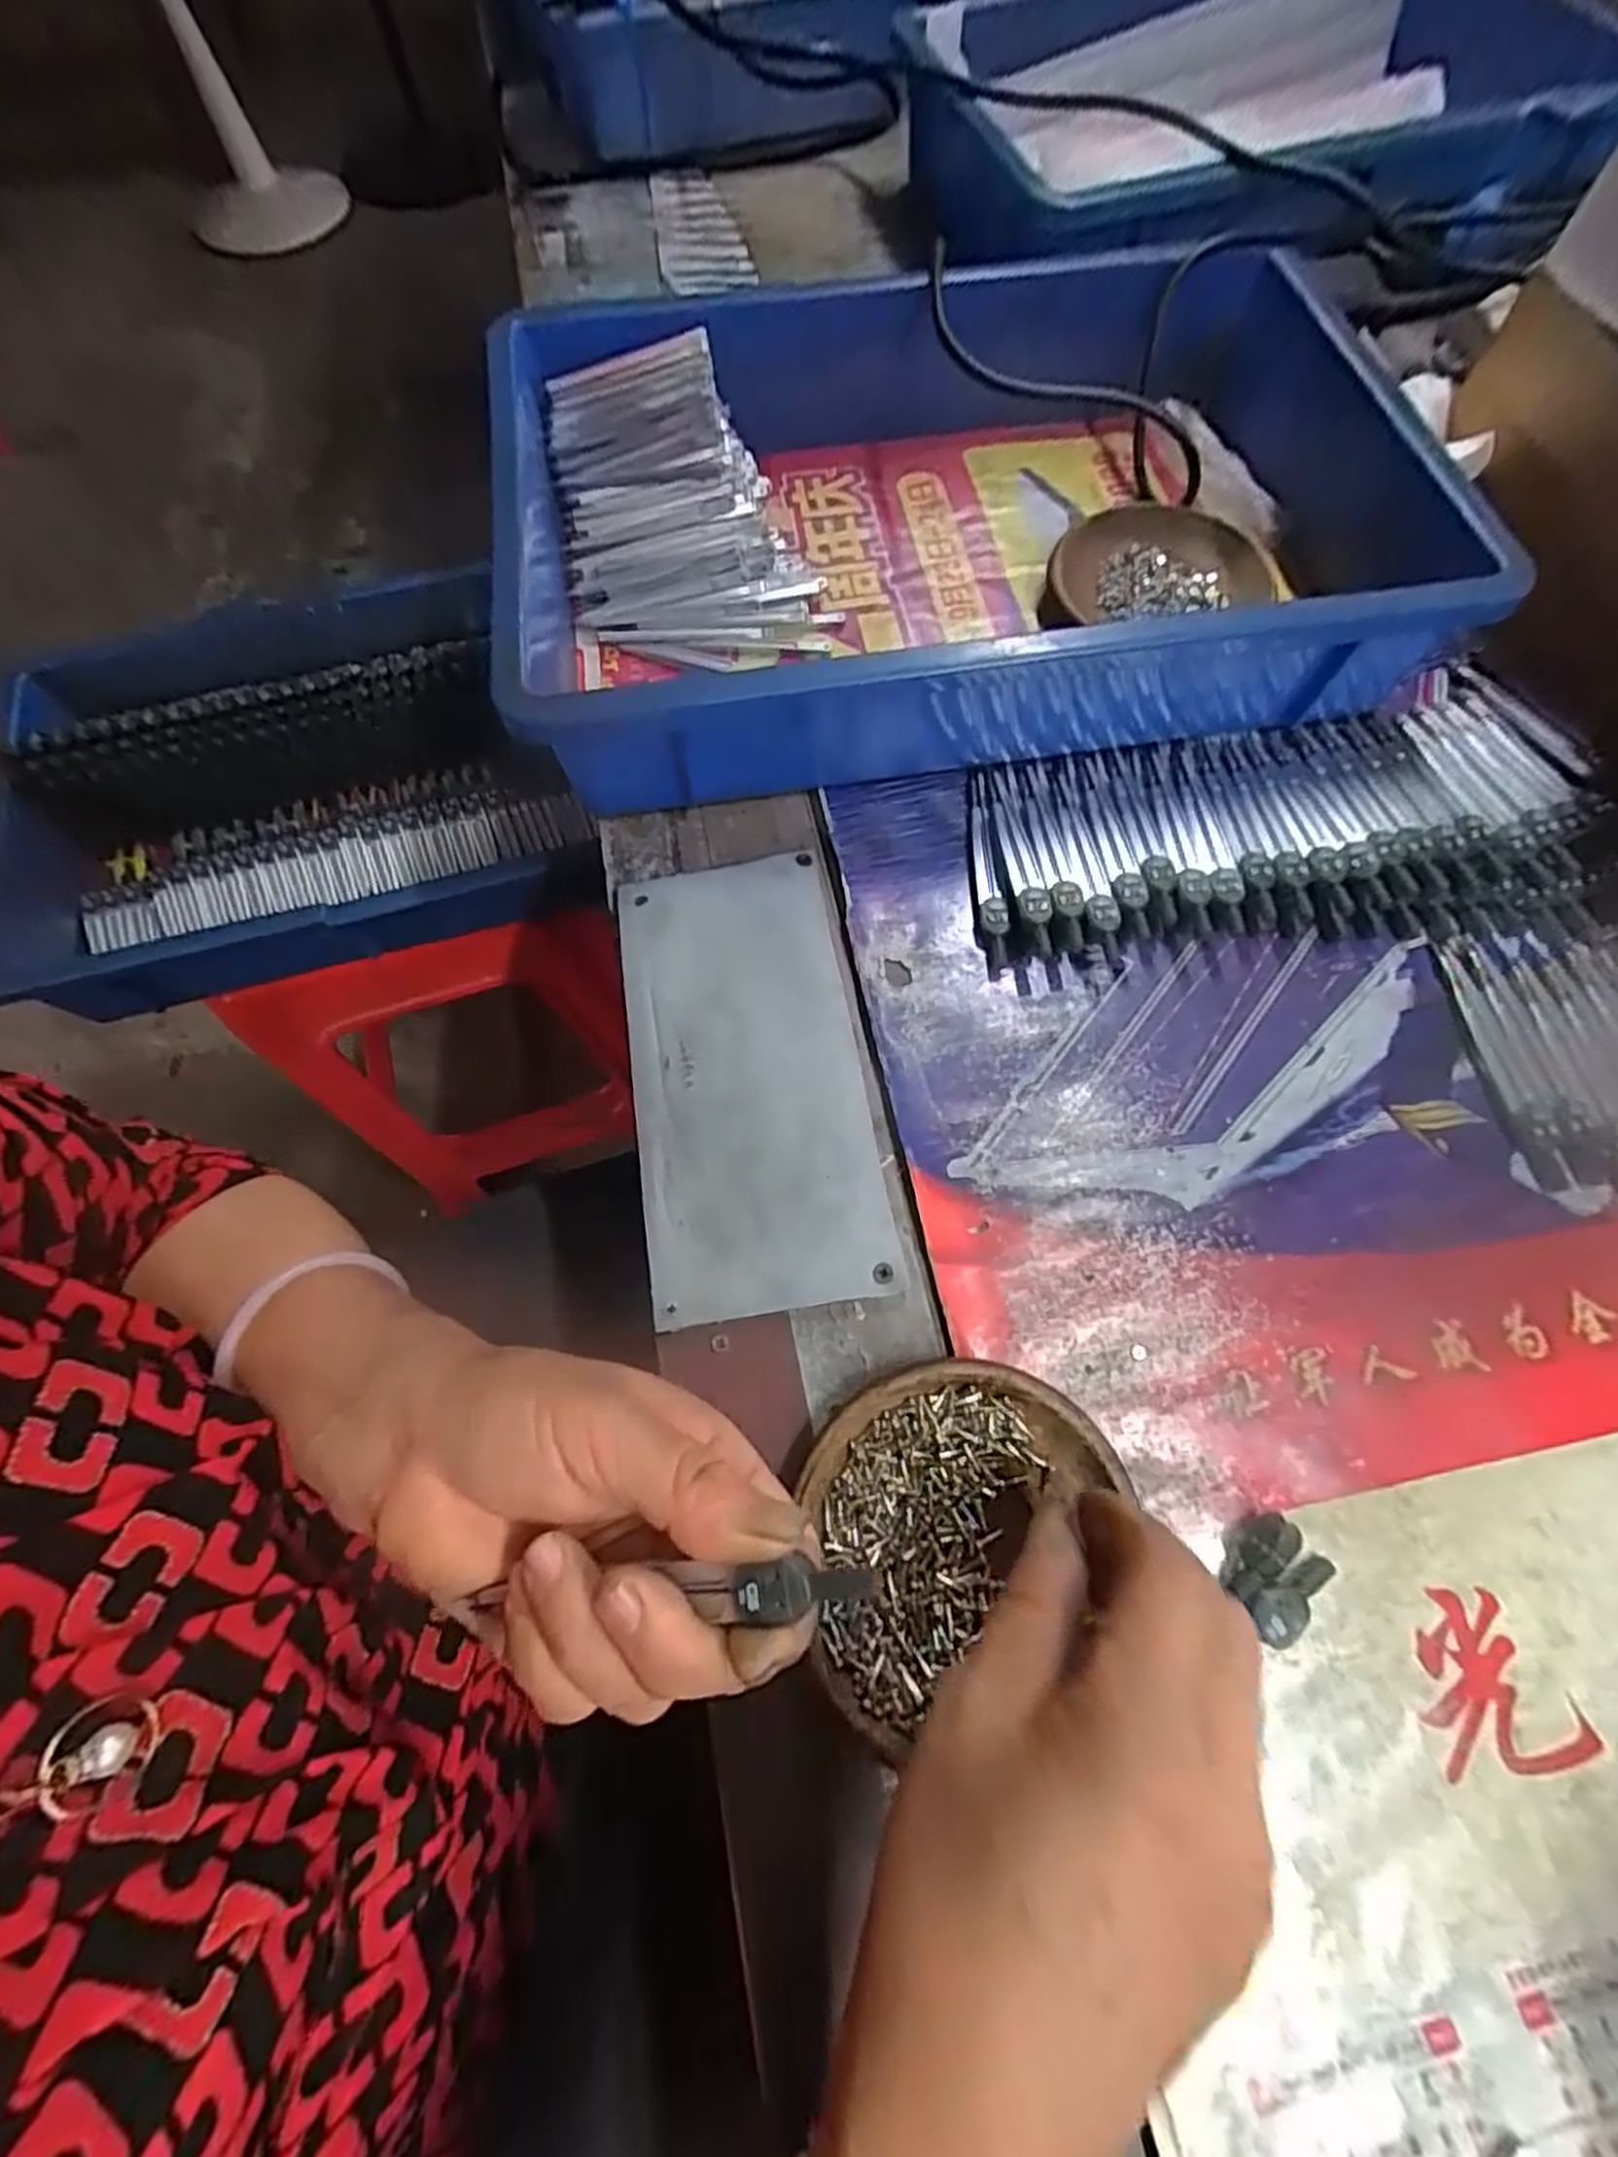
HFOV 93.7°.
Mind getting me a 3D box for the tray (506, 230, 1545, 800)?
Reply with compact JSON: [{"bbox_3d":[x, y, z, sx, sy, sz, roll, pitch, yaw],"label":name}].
[{"bbox_3d":[0.075,-0.299,0.396,0.450,0.078,0.305,-10,69,-2],"label":"tray"}]

